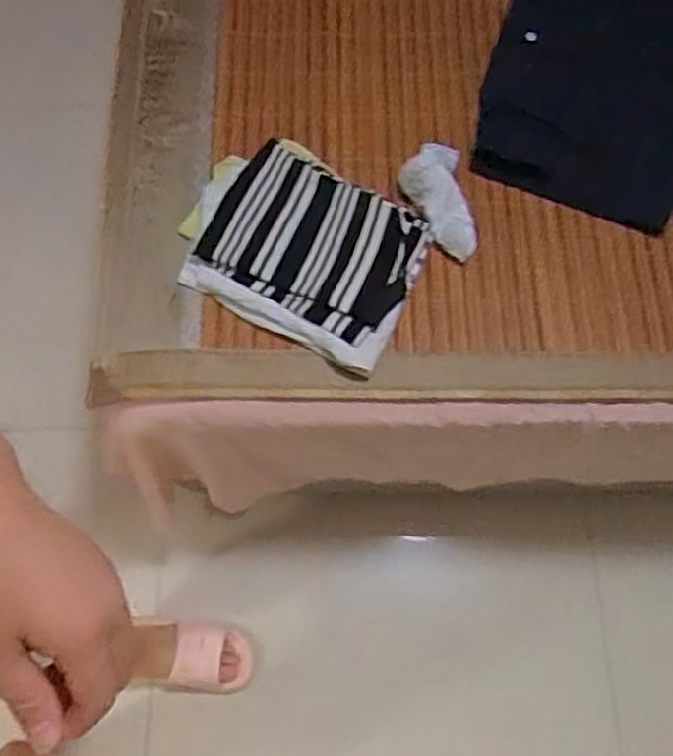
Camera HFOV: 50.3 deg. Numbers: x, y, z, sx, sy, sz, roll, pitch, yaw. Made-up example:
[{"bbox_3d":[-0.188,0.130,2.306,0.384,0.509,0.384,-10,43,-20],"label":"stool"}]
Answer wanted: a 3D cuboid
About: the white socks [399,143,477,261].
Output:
[{"bbox_3d":[0.157,-0.261,1.055,0.089,0.043,0.186,-21,89,-7],"label":"white socks"}]

